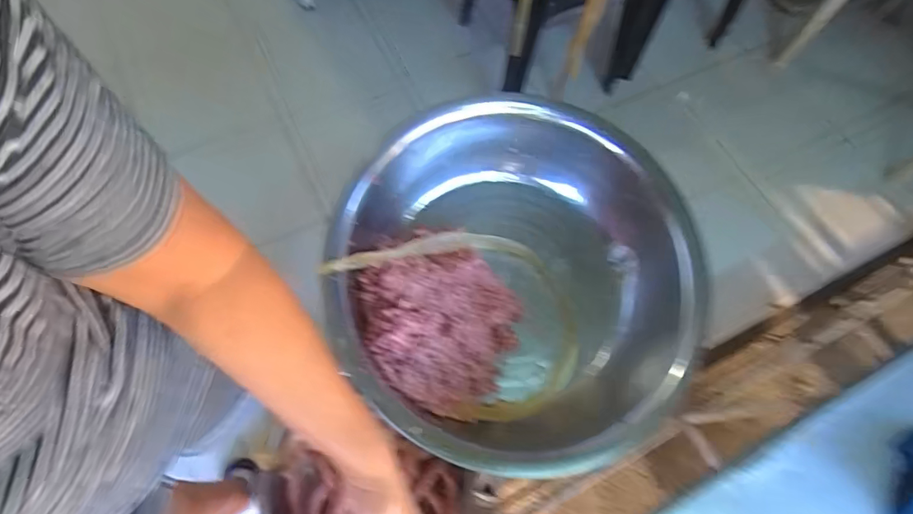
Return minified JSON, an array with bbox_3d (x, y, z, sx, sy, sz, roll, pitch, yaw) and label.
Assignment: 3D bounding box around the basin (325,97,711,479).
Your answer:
[{"bbox_3d":[0.094,0.040,0.841,0.555,0.188,0.590,1,67,-2],"label":"basin"}]

